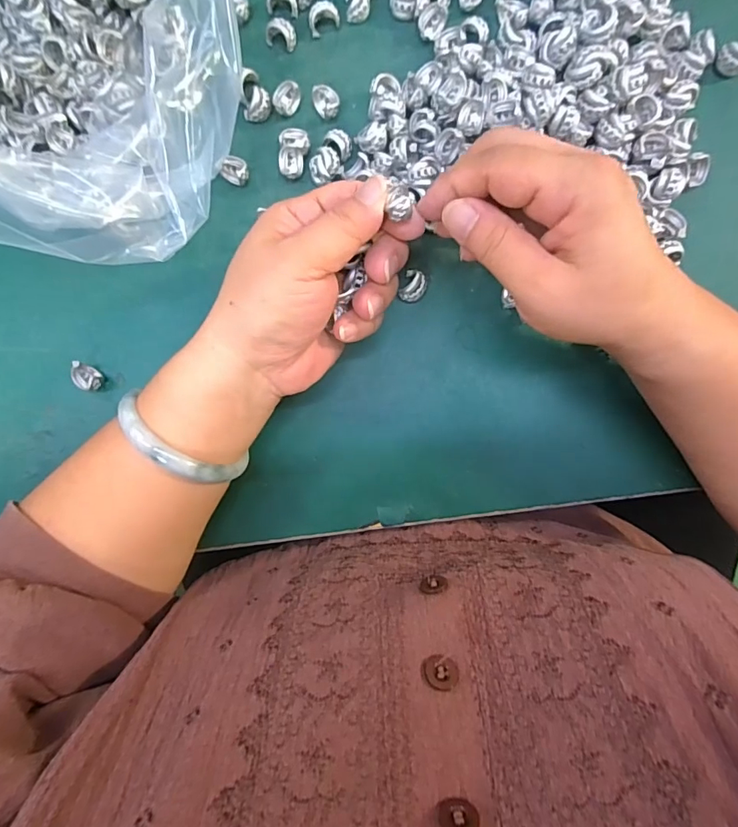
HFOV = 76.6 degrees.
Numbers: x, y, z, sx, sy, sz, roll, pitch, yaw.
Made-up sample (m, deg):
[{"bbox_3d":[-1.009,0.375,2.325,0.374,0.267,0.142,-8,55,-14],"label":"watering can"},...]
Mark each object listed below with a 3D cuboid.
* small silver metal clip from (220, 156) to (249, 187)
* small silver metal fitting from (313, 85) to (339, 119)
[{"bbox_3d":[-0.079,-0.143,0.277,0.016,0.014,0.013,27,92,2],"label":"small silver metal clip"},{"bbox_3d":[-0.025,-0.182,0.275,0.014,0.011,0.017,-25,90,3],"label":"small silver metal fitting"}]

